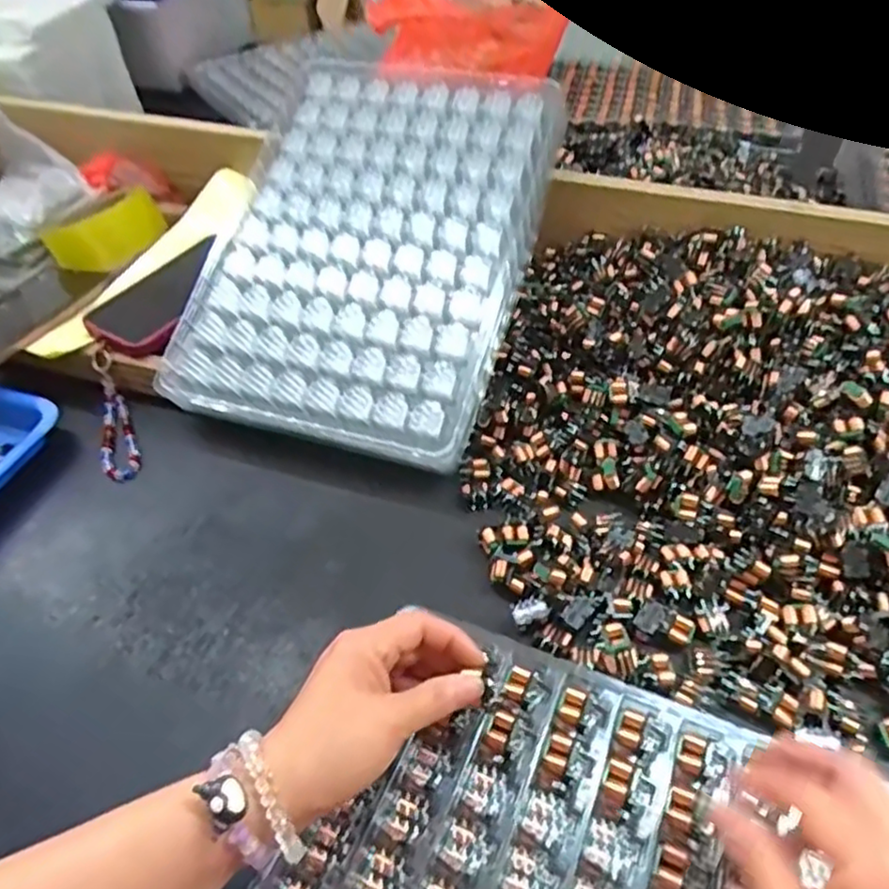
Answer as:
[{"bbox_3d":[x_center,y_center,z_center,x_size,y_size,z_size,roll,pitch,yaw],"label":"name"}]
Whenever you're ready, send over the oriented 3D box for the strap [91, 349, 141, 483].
[{"bbox_3d":[-0.274,-0.021,0.551,0.026,0.034,0.120,-17,64,-11],"label":"strap"}]

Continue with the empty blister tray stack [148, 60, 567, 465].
[{"bbox_3d":[-0.058,-0.161,0.554,0.248,0.031,0.341,16,74,14],"label":"empty blister tray stack"}]

